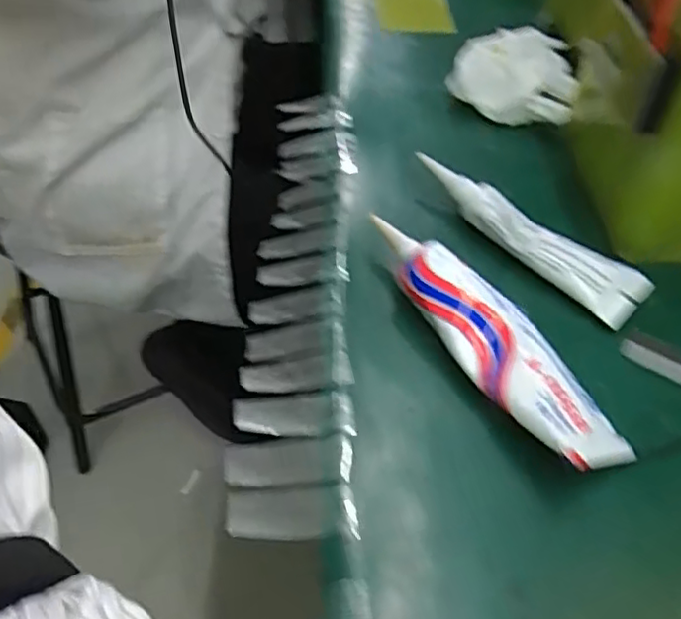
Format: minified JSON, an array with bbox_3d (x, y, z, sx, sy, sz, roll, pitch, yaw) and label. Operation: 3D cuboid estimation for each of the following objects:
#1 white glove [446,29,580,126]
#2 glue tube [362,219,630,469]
[{"bbox_3d":[0.138,-0.178,0.494,0.096,0.046,0.087,19,50,16],"label":"white glove"},{"bbox_3d":[0.074,0.013,0.317,0.042,0.029,0.157,-22,51,-20],"label":"glue tube"}]

